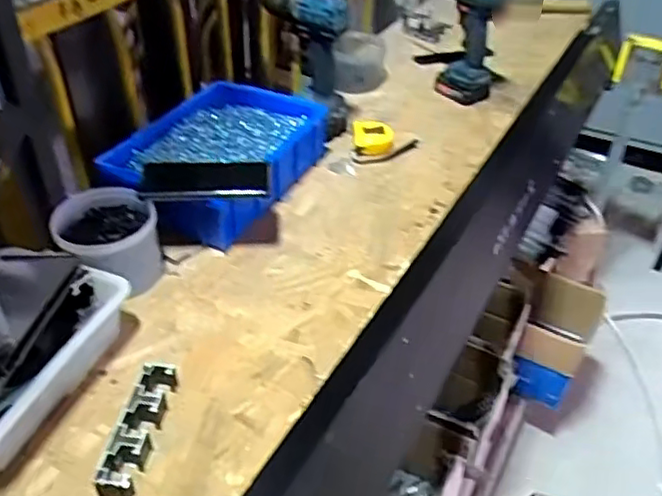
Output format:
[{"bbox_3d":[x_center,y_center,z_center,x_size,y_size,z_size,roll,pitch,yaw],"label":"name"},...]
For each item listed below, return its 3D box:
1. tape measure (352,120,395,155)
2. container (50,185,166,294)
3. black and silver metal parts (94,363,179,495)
[{"bbox_3d":[0.069,-0.182,1.037,0.065,0.031,0.068,5,39,3],"label":"tape measure"},{"bbox_3d":[-0.268,-0.008,0.777,0.113,0.088,0.111,2,39,-1],"label":"container"},{"bbox_3d":[-0.183,0.172,0.610,0.032,0.035,0.131,7,39,5],"label":"black and silver metal parts"}]

